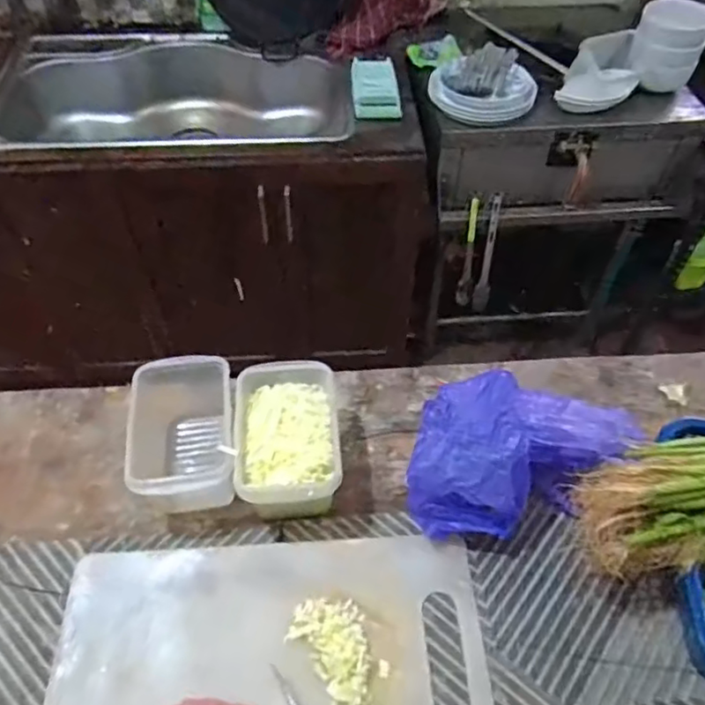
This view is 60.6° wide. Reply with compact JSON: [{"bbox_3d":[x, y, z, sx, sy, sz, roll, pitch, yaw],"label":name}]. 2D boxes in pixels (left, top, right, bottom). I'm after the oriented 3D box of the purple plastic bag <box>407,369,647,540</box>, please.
[{"bbox_3d":[0.165,0.110,0.610,0.199,0.146,0.149,15,53,11],"label":"purple plastic bag"}]

